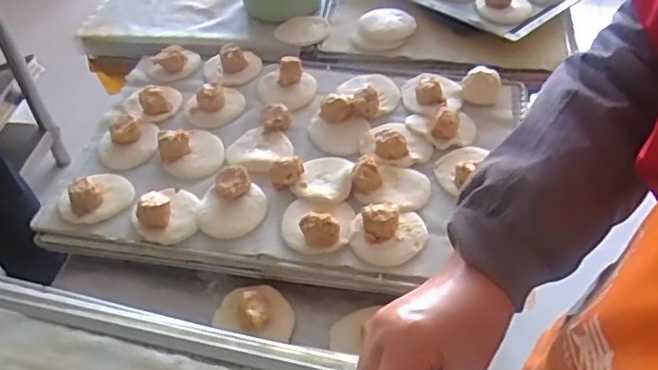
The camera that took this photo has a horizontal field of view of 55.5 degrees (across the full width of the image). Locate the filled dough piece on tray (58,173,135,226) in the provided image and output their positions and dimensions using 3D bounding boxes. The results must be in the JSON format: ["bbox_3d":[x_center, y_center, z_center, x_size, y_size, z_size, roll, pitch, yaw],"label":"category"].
[{"bbox_3d":[-0.300,0.010,0.795,0.094,0.038,0.081,-36,54,-28],"label":"filled dough piece on tray"}]

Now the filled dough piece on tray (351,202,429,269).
[{"bbox_3d":[0.070,0.054,0.723,0.087,0.030,0.072,-9,46,-6],"label":"filled dough piece on tray"}]

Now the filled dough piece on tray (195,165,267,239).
[{"bbox_3d":[-0.124,0.020,0.771,0.085,0.038,0.087,-2,46,2],"label":"filled dough piece on tray"}]

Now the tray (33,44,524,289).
[{"bbox_3d":[-0.053,-0.053,0.852,0.584,0.059,0.409,9,47,12],"label":"tray"}]

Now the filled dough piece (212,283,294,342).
[{"bbox_3d":[-0.083,0.135,0.716,0.093,0.032,0.078,8,47,11],"label":"filled dough piece"}]

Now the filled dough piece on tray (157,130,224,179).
[{"bbox_3d":[-0.186,-0.049,0.842,0.083,0.032,0.078,-14,46,-10],"label":"filled dough piece on tray"}]

